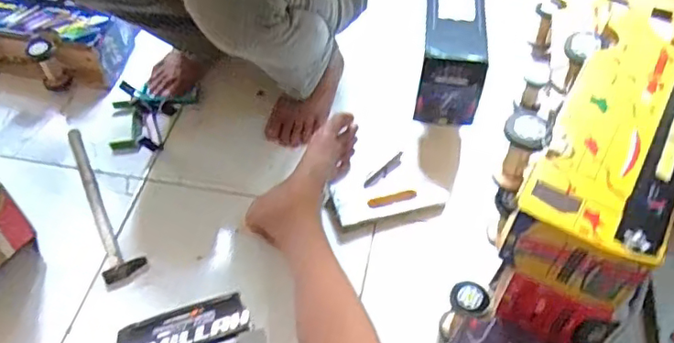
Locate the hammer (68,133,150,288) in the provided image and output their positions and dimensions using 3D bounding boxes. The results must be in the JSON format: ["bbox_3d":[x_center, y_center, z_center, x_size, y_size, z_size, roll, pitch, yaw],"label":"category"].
[{"bbox_3d":[-0.391,0.048,0.951,0.068,0.024,0.332,-24,55,-17],"label":"hammer"}]

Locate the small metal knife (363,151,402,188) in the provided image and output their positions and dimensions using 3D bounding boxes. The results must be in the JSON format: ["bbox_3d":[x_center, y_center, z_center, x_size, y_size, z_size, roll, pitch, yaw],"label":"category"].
[{"bbox_3d":[0.082,-0.002,0.972,0.016,0.011,0.106,34,60,24],"label":"small metal knife"}]

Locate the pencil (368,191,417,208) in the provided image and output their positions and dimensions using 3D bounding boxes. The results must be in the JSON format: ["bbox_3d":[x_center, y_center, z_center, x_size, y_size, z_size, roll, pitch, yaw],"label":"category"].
[{"bbox_3d":[0.090,0.045,0.938,0.082,0.009,0.017,-15,53,-11],"label":"pencil"}]

